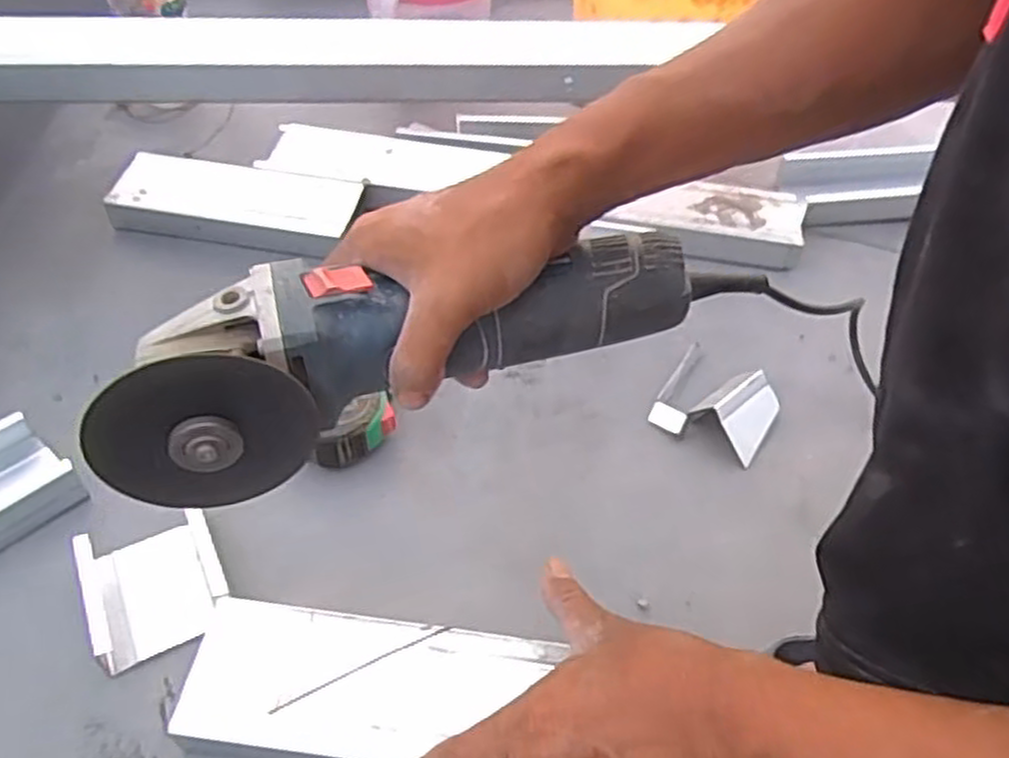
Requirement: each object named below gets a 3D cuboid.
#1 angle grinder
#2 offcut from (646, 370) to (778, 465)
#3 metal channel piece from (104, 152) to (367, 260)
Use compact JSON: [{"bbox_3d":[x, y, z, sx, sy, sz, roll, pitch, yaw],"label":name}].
[{"bbox_3d":[-0.028,-0.019,0.387,0.321,0.073,0.073,-15,51,-15],"label":"angle grinder"},{"bbox_3d":[0.163,0.018,0.599,0.080,0.031,0.067,28,51,19],"label":"offcut"},{"bbox_3d":[-0.250,-0.161,0.728,0.222,0.037,0.088,9,48,4],"label":"metal channel piece"}]

